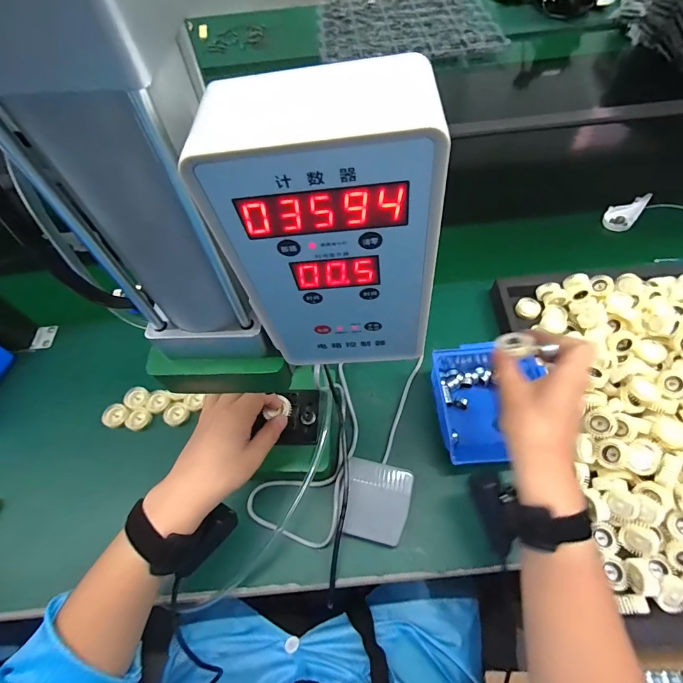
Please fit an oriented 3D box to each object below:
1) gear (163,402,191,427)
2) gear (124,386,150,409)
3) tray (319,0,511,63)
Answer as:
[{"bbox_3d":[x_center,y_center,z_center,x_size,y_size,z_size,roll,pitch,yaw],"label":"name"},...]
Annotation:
[{"bbox_3d":[-0.227,0.099,0.523,0.034,0.010,0.033,-2,59,3],"label":"gear"},{"bbox_3d":[-0.288,0.079,0.537,0.033,0.009,0.030,-2,59,3],"label":"gear"},{"bbox_3d":[0.182,-0.987,1.163,0.489,0.032,0.522,-4,59,2],"label":"tray"}]

